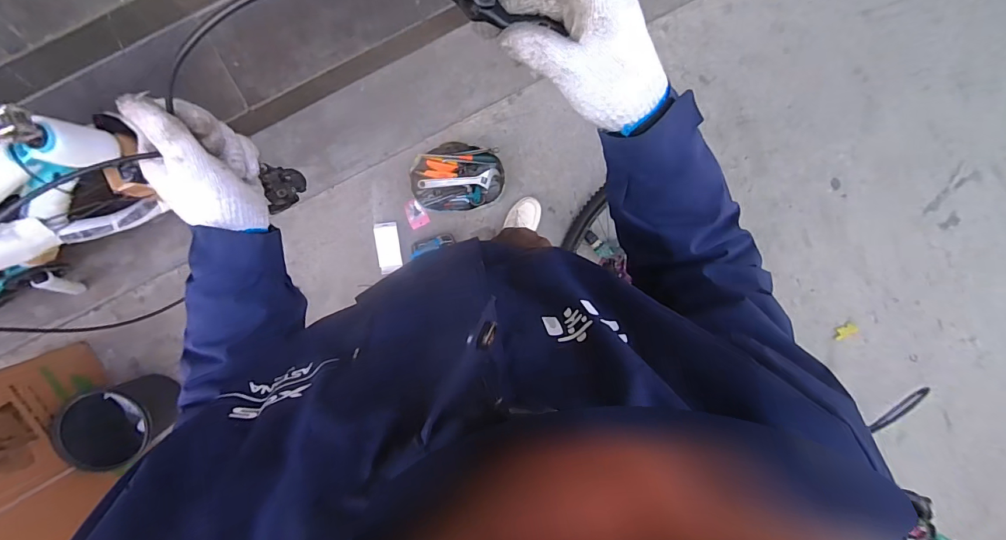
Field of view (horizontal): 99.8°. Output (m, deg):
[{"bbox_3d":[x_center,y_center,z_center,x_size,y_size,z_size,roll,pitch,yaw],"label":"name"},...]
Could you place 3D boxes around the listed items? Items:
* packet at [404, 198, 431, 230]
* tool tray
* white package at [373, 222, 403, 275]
[{"bbox_3d":[-0.299,-0.192,1.450,0.067,0.012,0.097,-26,97,-1],"label":"packet"},{"bbox_3d":[-0.153,-0.314,1.416,0.303,0.067,0.221,-8,96,-3],"label":"tool tray"},{"bbox_3d":[-0.392,-0.076,1.448,0.080,0.020,0.171,-8,96,-3],"label":"white package"}]

